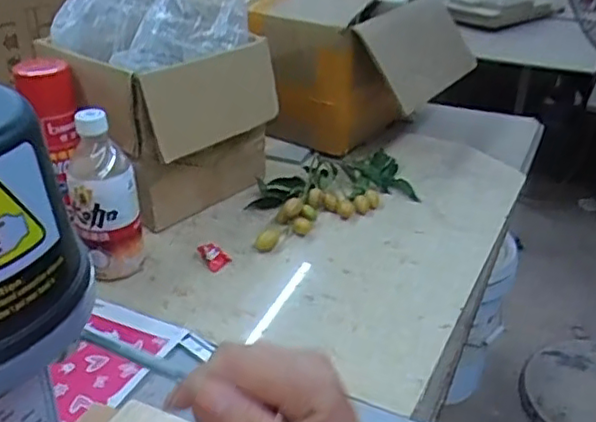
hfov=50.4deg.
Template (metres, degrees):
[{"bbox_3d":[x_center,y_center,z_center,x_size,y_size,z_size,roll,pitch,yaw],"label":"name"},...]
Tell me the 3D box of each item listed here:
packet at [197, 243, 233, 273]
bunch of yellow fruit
[{"bbox_3d":[-0.098,0.051,0.737,0.037,0.022,0.026,24,37,35],"label":"packet"},{"bbox_3d":[0.045,-0.027,0.856,0.273,0.043,0.129,-15,33,-26],"label":"bunch of yellow fruit"}]

